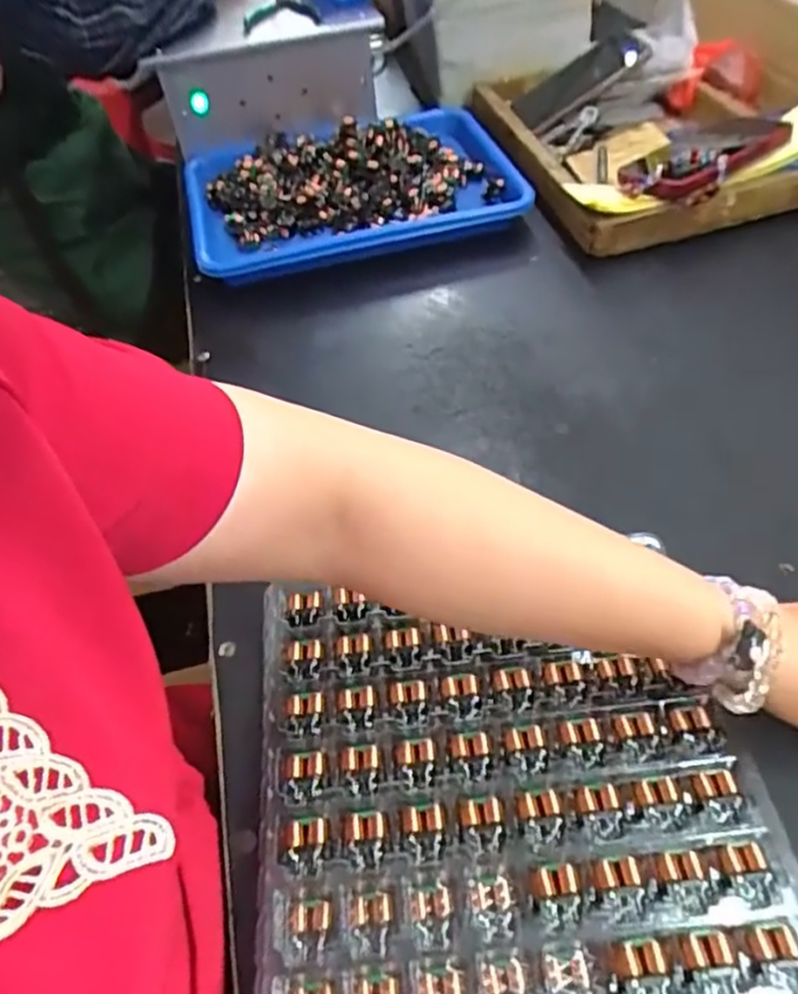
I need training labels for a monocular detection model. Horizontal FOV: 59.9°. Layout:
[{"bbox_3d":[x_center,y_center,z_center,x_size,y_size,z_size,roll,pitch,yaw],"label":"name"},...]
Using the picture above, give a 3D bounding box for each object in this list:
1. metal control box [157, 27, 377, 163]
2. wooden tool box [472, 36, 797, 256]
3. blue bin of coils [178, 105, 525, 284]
[{"bbox_3d":[-0.140,-0.442,0.763,0.225,0.096,0.058,-7,50,1],"label":"metal control box"},{"bbox_3d":[0.260,-0.407,0.751,0.294,0.065,0.367,-15,50,-5],"label":"wooden tool box"},{"bbox_3d":[-0.053,-0.326,0.727,0.335,0.054,0.242,-18,50,-7],"label":"blue bin of coils"}]

